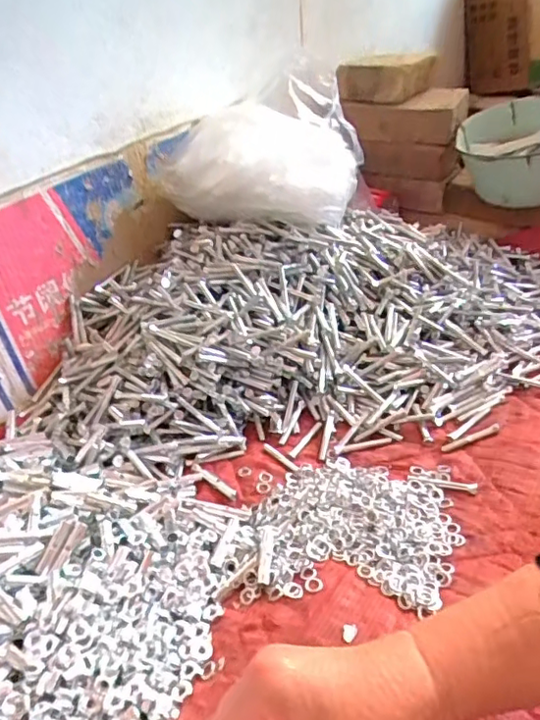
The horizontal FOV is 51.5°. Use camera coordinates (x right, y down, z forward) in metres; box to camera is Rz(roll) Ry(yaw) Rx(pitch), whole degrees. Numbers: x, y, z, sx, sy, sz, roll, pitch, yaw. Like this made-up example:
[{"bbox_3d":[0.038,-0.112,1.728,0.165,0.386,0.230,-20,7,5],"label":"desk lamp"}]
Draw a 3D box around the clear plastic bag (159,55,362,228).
[{"bbox_3d":[-0.011,-0.248,0.677,0.252,0.155,0.093,-11,30,0],"label":"clear plastic bag"}]

